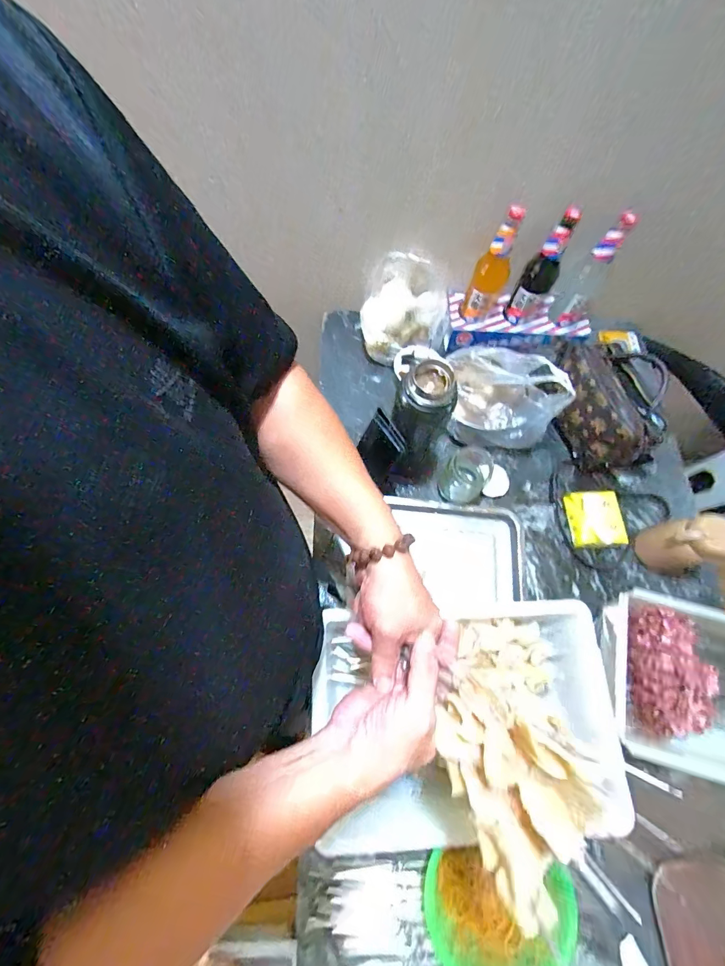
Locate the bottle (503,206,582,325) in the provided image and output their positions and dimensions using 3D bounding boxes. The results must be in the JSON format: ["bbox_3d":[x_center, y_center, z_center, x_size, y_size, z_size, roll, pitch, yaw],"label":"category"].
[{"bbox_3d":[0.336,-0.397,0.722,0.062,0.211,0.057,34,72,9],"label":"bottle"}]

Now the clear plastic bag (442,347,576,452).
[{"bbox_3d":[0.247,-0.158,0.693,0.210,0.154,0.103,28,71,7],"label":"clear plastic bag"}]

